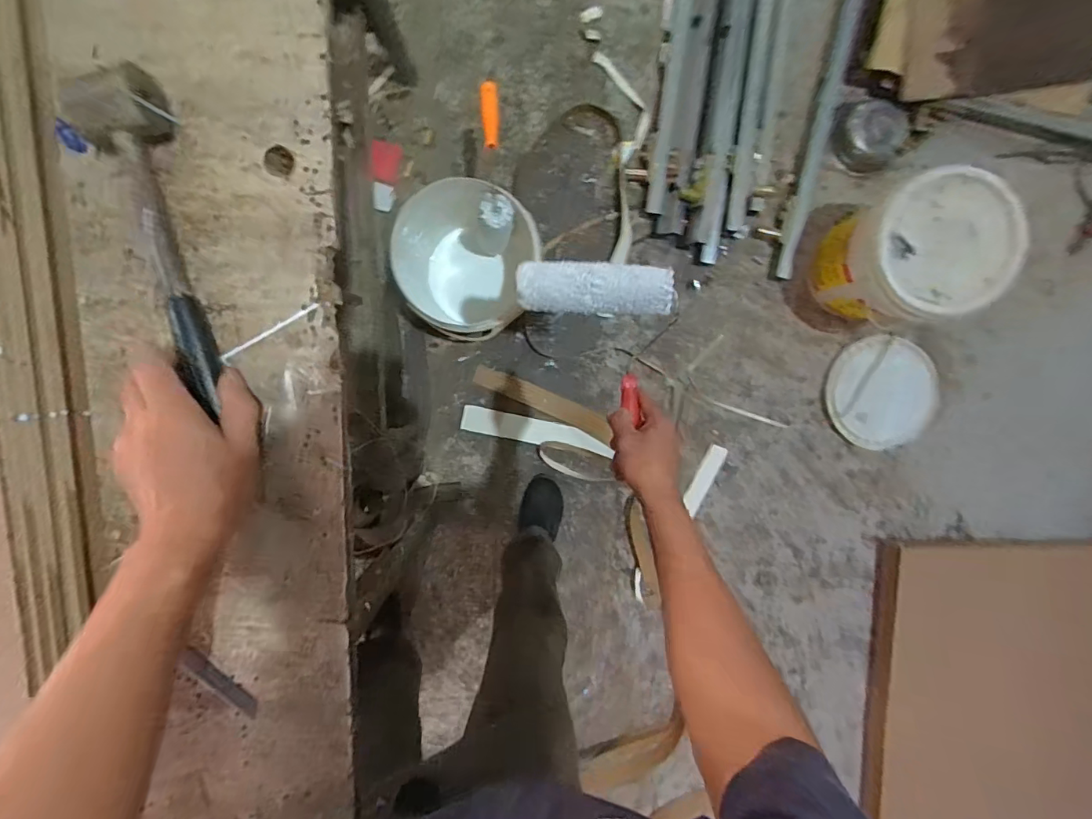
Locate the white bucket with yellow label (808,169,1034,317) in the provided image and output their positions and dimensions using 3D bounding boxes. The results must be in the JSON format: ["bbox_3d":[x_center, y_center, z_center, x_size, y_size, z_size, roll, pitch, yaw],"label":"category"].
[{"bbox_3d":[0.758,-0.328,1.058,0.229,0.312,0.268,-10,97,0],"label":"white bucket with yellow label"}]

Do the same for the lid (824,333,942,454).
[{"bbox_3d":[0.848,-0.036,1.228,0.283,0.039,0.262,2,109,7],"label":"lid"}]

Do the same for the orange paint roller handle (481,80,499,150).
[{"bbox_3d":[-0.106,-0.567,0.944,0.032,0.024,0.111,-3,96,-1],"label":"orange paint roller handle"}]

